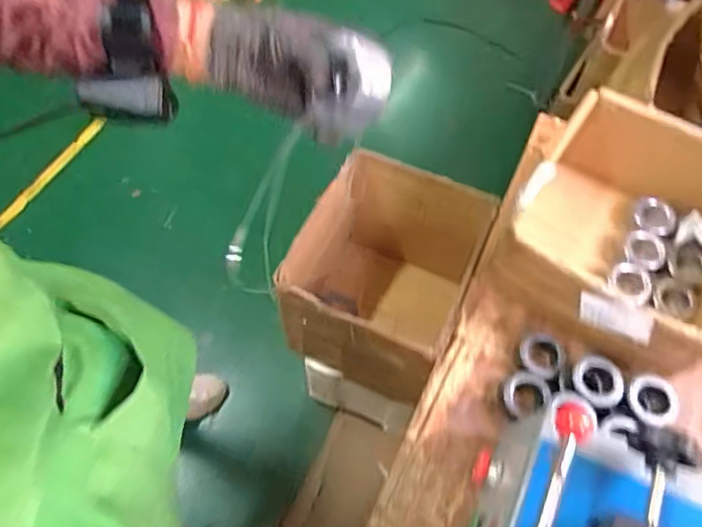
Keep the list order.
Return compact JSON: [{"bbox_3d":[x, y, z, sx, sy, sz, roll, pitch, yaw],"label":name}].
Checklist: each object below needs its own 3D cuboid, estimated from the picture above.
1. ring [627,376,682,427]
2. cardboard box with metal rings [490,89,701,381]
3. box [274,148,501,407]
[{"bbox_3d":[0.419,0.188,0.749,0.057,0.024,0.066,-29,66,-16],"label":"ring"},{"bbox_3d":[0.424,-0.040,0.830,0.333,0.173,0.334,32,65,14],"label":"cardboard box with metal rings"},{"bbox_3d":[0.045,0.045,1.077,0.314,0.388,0.320,23,63,10],"label":"box"}]

